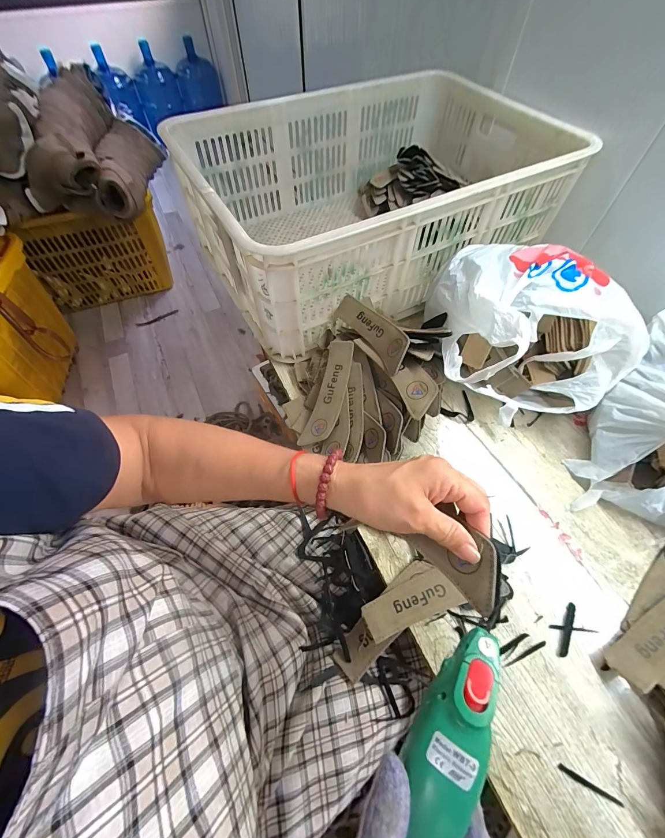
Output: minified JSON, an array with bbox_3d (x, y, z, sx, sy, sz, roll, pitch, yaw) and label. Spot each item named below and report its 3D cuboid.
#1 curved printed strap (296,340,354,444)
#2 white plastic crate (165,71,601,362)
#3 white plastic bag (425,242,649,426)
[{"bbox_3d":[-0.005,-0.036,0.450,0.044,0.007,0.152,13,80,25],"label":"curved printed strap"},{"bbox_3d":[0.080,-0.412,0.608,0.608,0.195,0.464,-24,61,-14],"label":"white plastic crate"},{"bbox_3d":[0.268,-0.130,0.462,0.267,0.165,0.248,-5,58,-3],"label":"white plastic bag"}]

